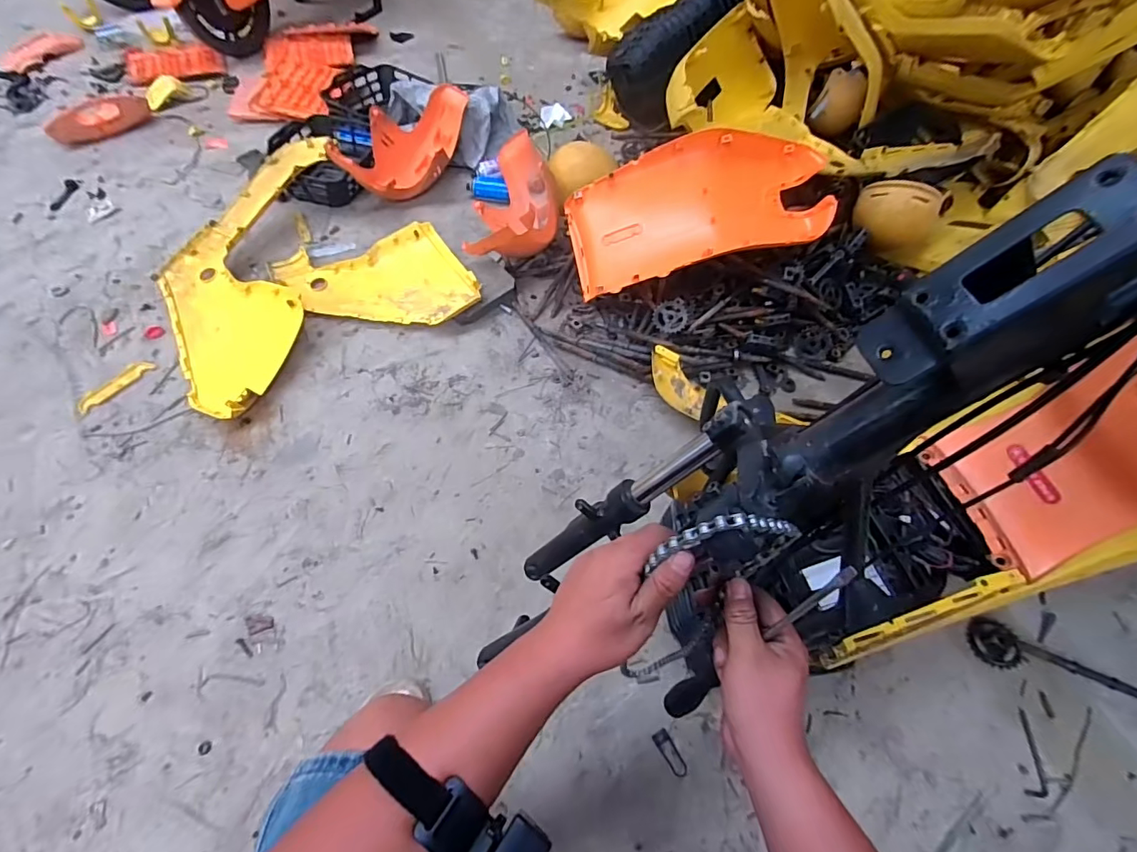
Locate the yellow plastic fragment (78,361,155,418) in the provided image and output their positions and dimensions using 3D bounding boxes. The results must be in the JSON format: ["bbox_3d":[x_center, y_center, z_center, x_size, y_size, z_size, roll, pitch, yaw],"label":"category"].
[{"bbox_3d":[-1.010,-0.090,1.106,0.042,0.010,0.166,35,64,20],"label":"yellow plastic fragment"}]

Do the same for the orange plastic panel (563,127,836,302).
[{"bbox_3d":[0.328,-0.514,1.214,0.621,0.242,0.286,-5,58,-7],"label":"orange plastic panel"}]

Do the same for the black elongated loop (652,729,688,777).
[{"bbox_3d":[0.164,0.523,0.793,0.025,0.004,0.070,-27,62,-17],"label":"black elongated loop"}]

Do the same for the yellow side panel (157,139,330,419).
[{"bbox_3d":[-0.815,-0.411,1.234,0.367,0.139,0.879,-3,58,-3],"label":"yellow side panel"}]

